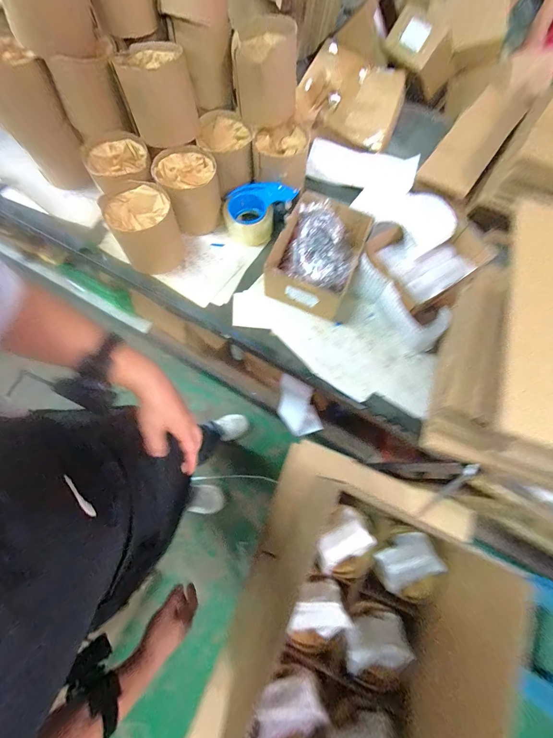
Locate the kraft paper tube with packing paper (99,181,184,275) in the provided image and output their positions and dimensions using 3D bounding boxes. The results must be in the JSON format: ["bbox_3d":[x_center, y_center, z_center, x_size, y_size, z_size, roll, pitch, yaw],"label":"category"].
[{"bbox_3d":[-0.247,-0.265,0.561,0.119,0.112,0.134,-26,74,-10],"label":"kraft paper tube with packing paper"}]

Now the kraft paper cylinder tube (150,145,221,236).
[{"bbox_3d":[-0.175,-0.362,0.599,0.121,0.105,0.122,-25,74,-10],"label":"kraft paper cylinder tube"}]

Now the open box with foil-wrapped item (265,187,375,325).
[{"bbox_3d":[0.081,-0.219,0.563,0.152,0.085,0.201,22,72,6],"label":"open box with foil-wrapped item"}]

